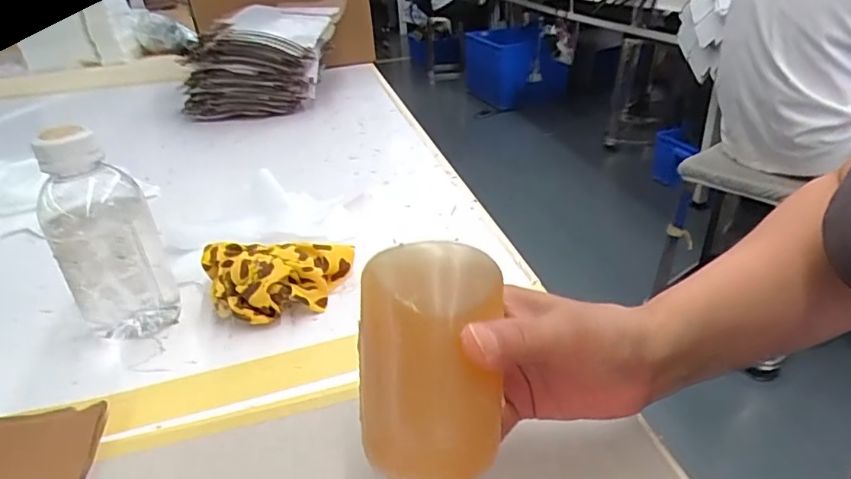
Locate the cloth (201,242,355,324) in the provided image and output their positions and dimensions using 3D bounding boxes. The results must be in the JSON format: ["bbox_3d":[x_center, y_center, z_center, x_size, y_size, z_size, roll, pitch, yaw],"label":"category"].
[{"bbox_3d":[-0.114,0.029,0.451,0.117,0.047,0.063,-13,29,-11],"label":"cloth"}]

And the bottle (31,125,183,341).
[{"bbox_3d":[-0.233,0.000,0.411,0.066,0.159,0.056,-20,32,-24],"label":"bottle"}]

